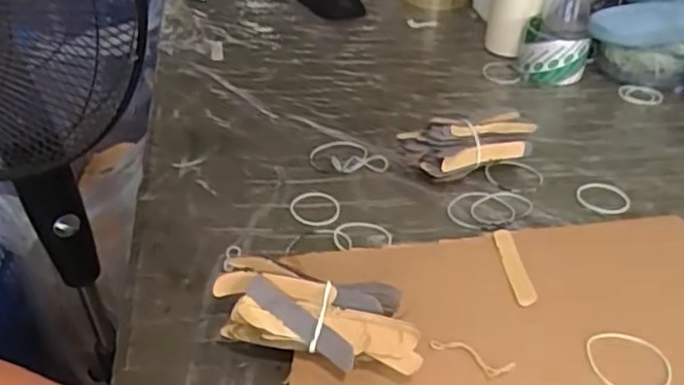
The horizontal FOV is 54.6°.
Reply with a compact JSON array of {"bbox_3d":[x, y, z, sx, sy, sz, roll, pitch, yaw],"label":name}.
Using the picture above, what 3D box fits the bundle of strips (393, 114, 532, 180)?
[{"bbox_3d":[0.123,-0.043,0.653,0.129,0.049,0.054,-5,35,-10],"label":"bundle of strips"}]

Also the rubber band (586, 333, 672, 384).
[{"bbox_3d":[0.200,0.119,0.464,0.057,0.004,0.054,-2,35,1],"label":"rubber band"}]

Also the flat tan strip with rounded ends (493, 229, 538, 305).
[{"bbox_3d":[0.139,0.059,0.538,0.016,0.004,0.089,1,35,-3],"label":"flat tan strip with rounded ends"}]

